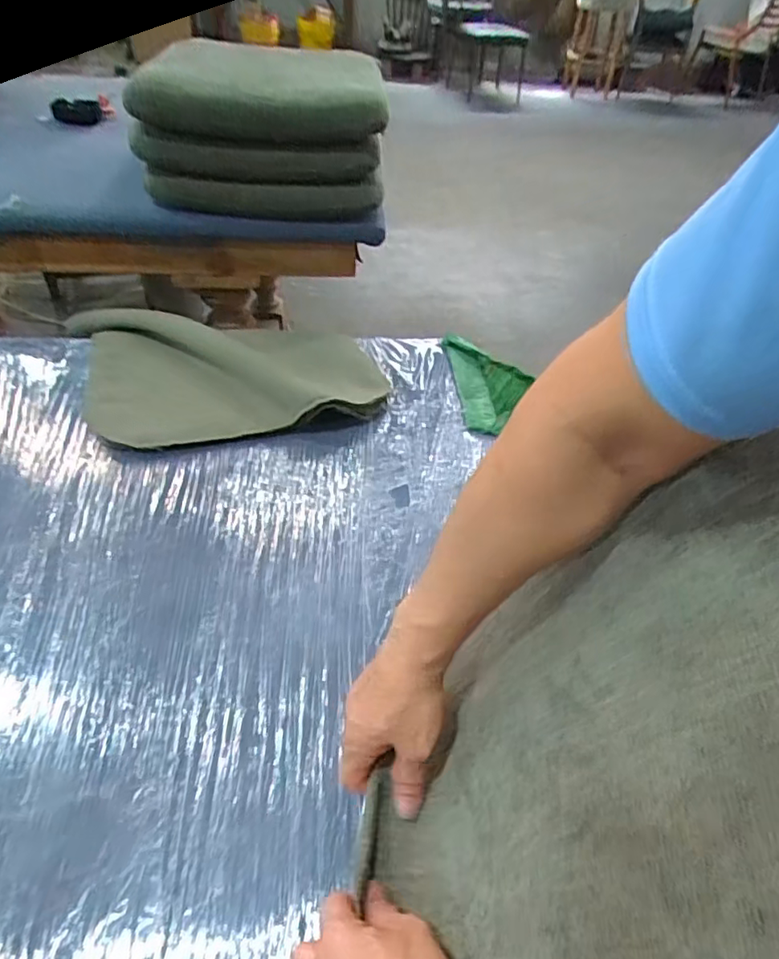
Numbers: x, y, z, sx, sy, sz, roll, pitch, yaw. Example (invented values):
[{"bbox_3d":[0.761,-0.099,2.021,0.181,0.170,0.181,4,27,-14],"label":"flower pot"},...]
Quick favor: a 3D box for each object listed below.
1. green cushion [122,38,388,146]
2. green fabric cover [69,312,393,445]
[{"bbox_3d":[-0.198,-0.695,1.033,0.403,0.094,0.359,7,47,0],"label":"green cushion"},{"bbox_3d":[-0.260,-0.199,0.920,0.477,0.046,0.361,-7,49,-13],"label":"green fabric cover"}]

